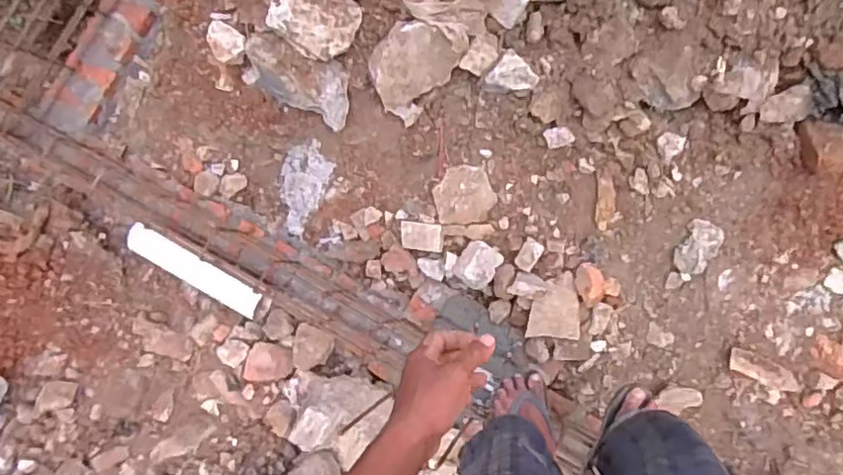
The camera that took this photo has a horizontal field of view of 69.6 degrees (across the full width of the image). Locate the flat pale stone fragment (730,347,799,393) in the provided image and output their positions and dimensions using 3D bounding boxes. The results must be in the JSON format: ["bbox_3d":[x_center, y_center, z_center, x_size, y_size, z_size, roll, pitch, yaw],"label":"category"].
[{"bbox_3d":[0.748,0.290,1.324,0.143,0.024,0.050,26,89,9],"label":"flat pale stone fragment"}]

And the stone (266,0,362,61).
[{"bbox_3d":[-0.235,-0.461,1.325,0.194,0.084,0.123,3,85,8],"label":"stone"}]

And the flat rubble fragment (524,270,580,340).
[{"bbox_3d":[0.319,0.165,1.455,0.118,0.025,0.155,4,96,10],"label":"flat rubble fragment"}]

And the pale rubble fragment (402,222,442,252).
[{"bbox_3d":[0.001,-0.001,1.553,0.107,0.015,0.069,6,86,8],"label":"pale rubble fragment"}]

